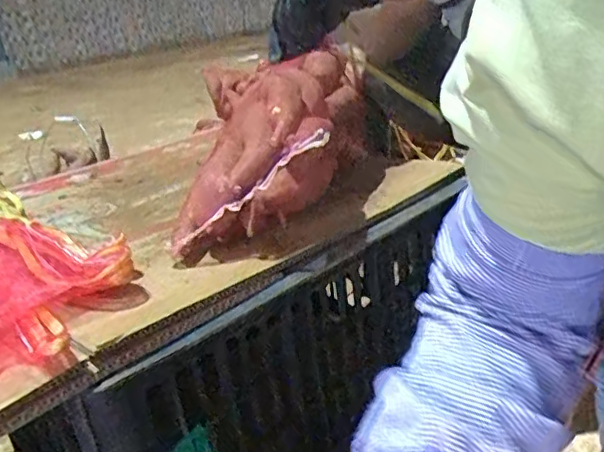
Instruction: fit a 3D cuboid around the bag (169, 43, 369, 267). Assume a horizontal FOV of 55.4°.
[{"bbox_3d":[-0.004,-0.092,0.535,0.135,0.101,0.308,3,39,24],"label":"bag"}]

